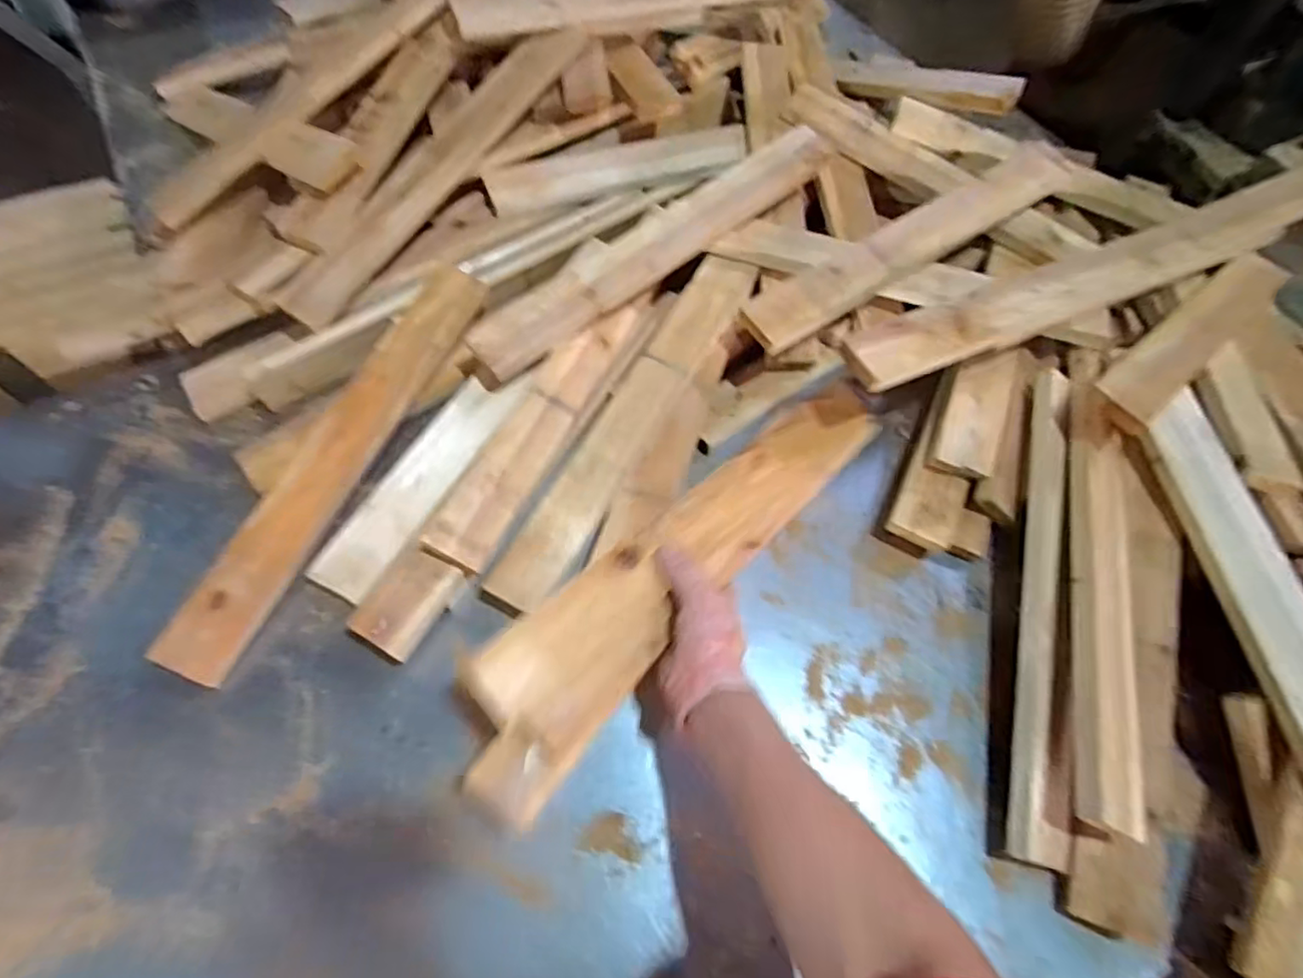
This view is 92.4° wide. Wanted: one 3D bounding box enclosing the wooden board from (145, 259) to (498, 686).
[{"bbox_3d":[-0.313,-0.037,0.633,0.064,0.020,0.469,38,69,-29],"label":"wooden board"}]

